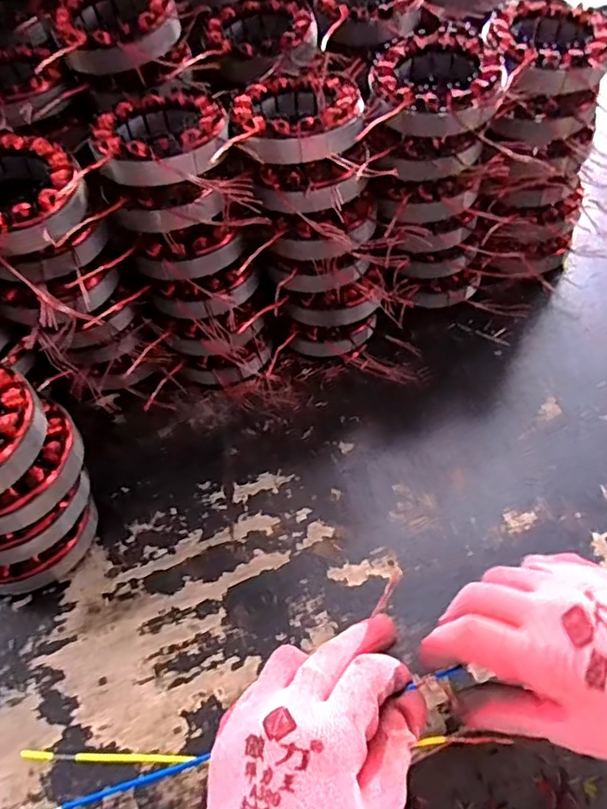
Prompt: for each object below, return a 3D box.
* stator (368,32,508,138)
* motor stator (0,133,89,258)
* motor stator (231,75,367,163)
[{"bbox_3d":[0.092,-0.219,0.388,0.086,0.026,0.086,12,55,10],"label":"stator"},{"bbox_3d":[-0.173,-0.122,0.336,0.084,0.029,0.087,-28,58,-17],"label":"motor stator"},{"bbox_3d":[-0.002,-0.193,0.374,0.083,0.026,0.088,2,54,3],"label":"motor stator"}]

